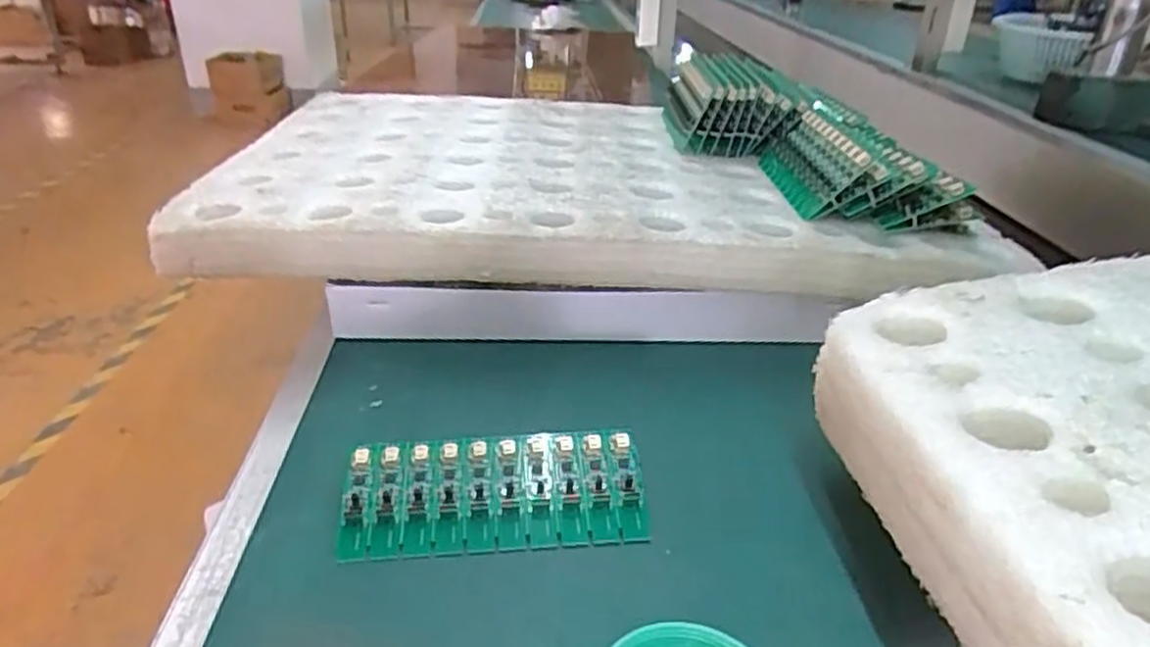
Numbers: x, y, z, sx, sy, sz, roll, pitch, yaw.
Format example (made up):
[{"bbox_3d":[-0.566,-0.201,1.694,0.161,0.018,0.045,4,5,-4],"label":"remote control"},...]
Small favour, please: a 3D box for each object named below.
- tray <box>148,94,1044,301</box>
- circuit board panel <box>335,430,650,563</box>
[{"bbox_3d":[0.016,-0.112,0.594,0.557,0.038,0.361,4,29,2],"label":"tray"},{"bbox_3d":[-0.037,0.079,0.353,0.138,0.004,0.058,-2,50,-6],"label":"circuit board panel"}]

